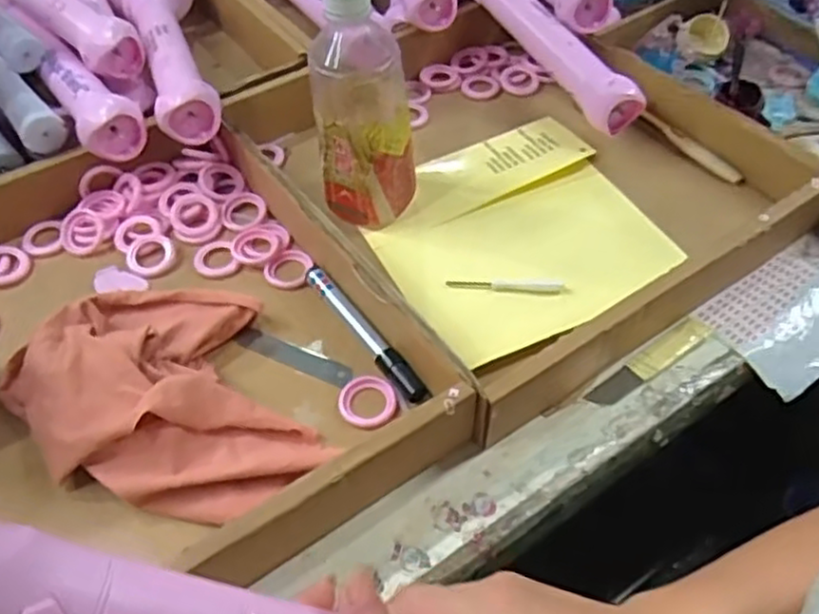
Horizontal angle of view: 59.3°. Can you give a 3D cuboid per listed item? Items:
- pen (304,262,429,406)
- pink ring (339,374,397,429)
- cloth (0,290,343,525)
[{"bbox_3d":[-0.033,0.016,0.502,0.016,0.020,0.138,-29,56,-21],"label":"pen"},{"bbox_3d":[-0.027,0.062,0.471,0.038,0.009,0.036,-1,51,1],"label":"pink ring"},{"bbox_3d":[-0.151,0.054,0.456,0.155,0.051,0.209,-38,59,-26],"label":"cloth"}]

